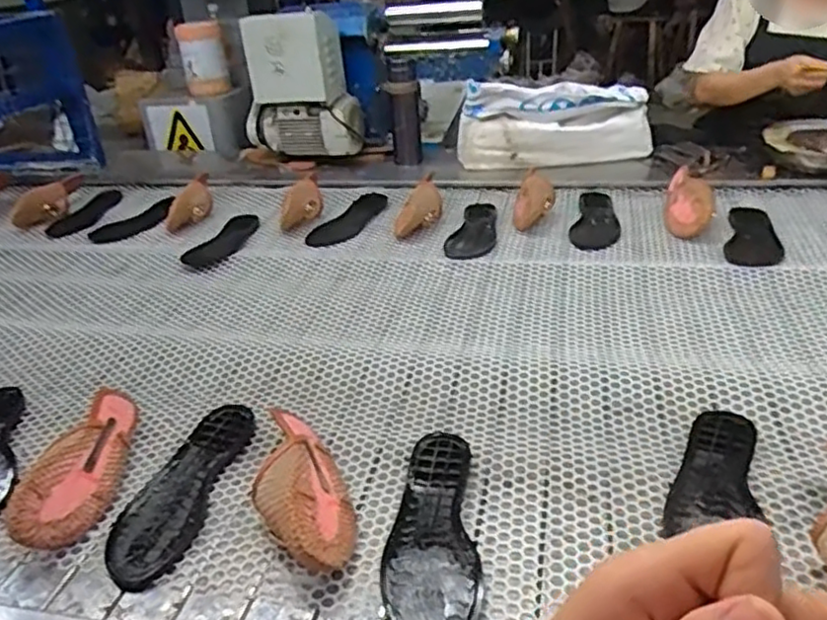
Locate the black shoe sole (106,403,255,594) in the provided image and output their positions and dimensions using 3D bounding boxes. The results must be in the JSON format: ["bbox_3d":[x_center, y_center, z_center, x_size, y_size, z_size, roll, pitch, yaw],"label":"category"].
[{"bbox_3d":[-0.263,0.204,0.767,0.094,0.028,0.264,3,30,14],"label":"black shoe sole"}]

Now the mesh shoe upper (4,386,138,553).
[{"bbox_3d":[-0.375,0.173,0.778,0.061,0.078,0.253,-2,30,6],"label":"mesh shoe upper"}]

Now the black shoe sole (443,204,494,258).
[{"bbox_3d":[0.120,-0.162,1.326,0.091,0.018,0.228,3,30,14],"label":"black shoe sole"}]

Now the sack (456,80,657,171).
[{"bbox_3d":[0.321,-0.416,1.518,0.415,0.210,0.128,-7,30,-3],"label":"sack"}]

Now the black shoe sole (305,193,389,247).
[{"bbox_3d":[-0.142,-0.190,1.418,0.090,0.019,0.239,13,34,29],"label":"black shoe sole"}]

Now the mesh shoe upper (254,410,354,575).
[{"bbox_3d":[-0.121,0.191,0.713,0.092,0.075,0.208,-14,31,-15],"label":"mesh shoe upper"}]

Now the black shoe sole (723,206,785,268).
[{"bbox_3d":[0.611,-0.134,1.195,0.090,0.010,0.234,9,32,23],"label":"black shoe sole"}]

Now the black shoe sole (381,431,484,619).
[{"bbox_3d":[0.018,0.223,0.676,0.090,0.022,0.250,-3,30,3],"label":"black shoe sole"}]

